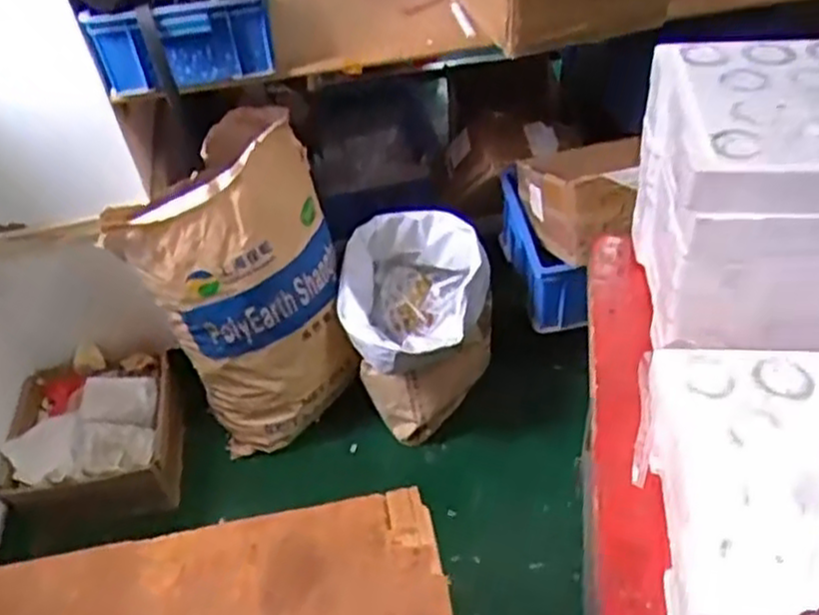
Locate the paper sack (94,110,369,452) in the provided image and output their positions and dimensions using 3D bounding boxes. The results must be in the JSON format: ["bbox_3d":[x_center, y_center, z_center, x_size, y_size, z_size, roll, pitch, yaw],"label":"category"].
[{"bbox_3d":[-0.297,-0.014,1.525,0.401,0.599,0.247,-37,52,-28],"label":"paper sack"}]

